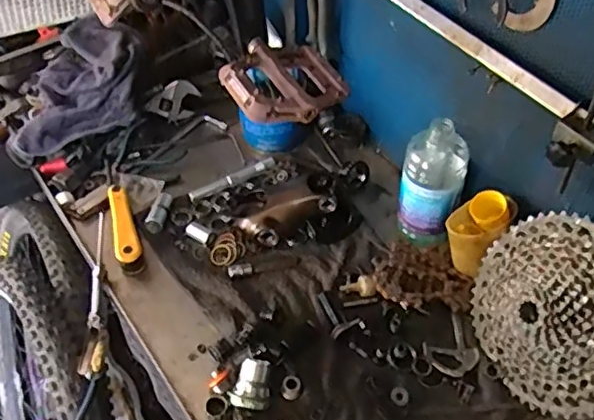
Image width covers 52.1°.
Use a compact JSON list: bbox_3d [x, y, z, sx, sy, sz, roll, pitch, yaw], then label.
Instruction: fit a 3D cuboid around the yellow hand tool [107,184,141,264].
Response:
[{"bbox_3d":[-0.225,0.021,0.787,0.029,0.042,0.124,-14,49,-12],"label":"yellow hand tool"}]

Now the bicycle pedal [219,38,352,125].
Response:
[{"bbox_3d":[-0.015,-0.126,0.583,0.109,0.022,0.108,-21,51,-17],"label":"bicycle pedal"}]

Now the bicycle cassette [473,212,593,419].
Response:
[{"bbox_3d":[0.246,0.100,0.601,0.046,0.189,0.195,7,44,-36],"label":"bicycle cassette"}]

